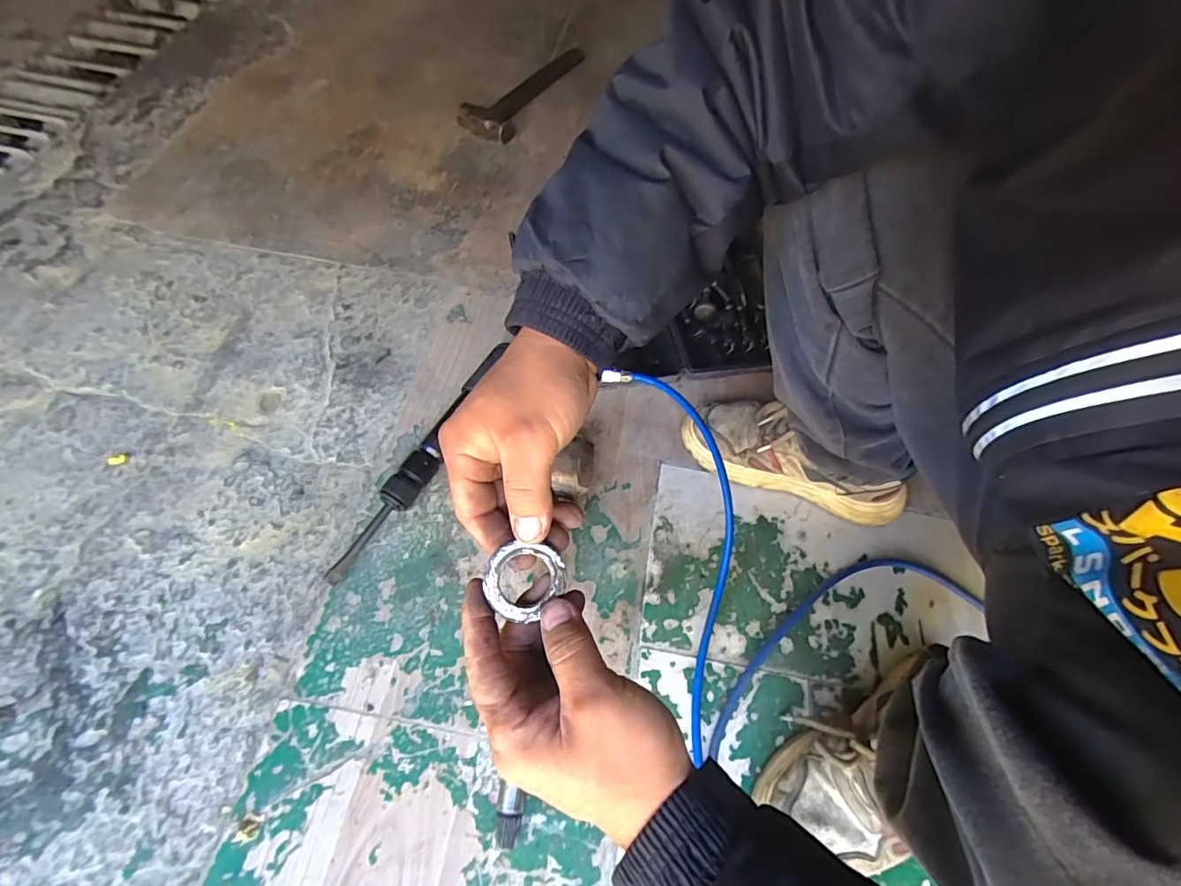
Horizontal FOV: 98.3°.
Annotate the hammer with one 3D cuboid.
[{"bbox_3d":[-0.139,-0.746,1.060,0.129,0.043,0.353,23,62,12],"label":"hammer"}]

